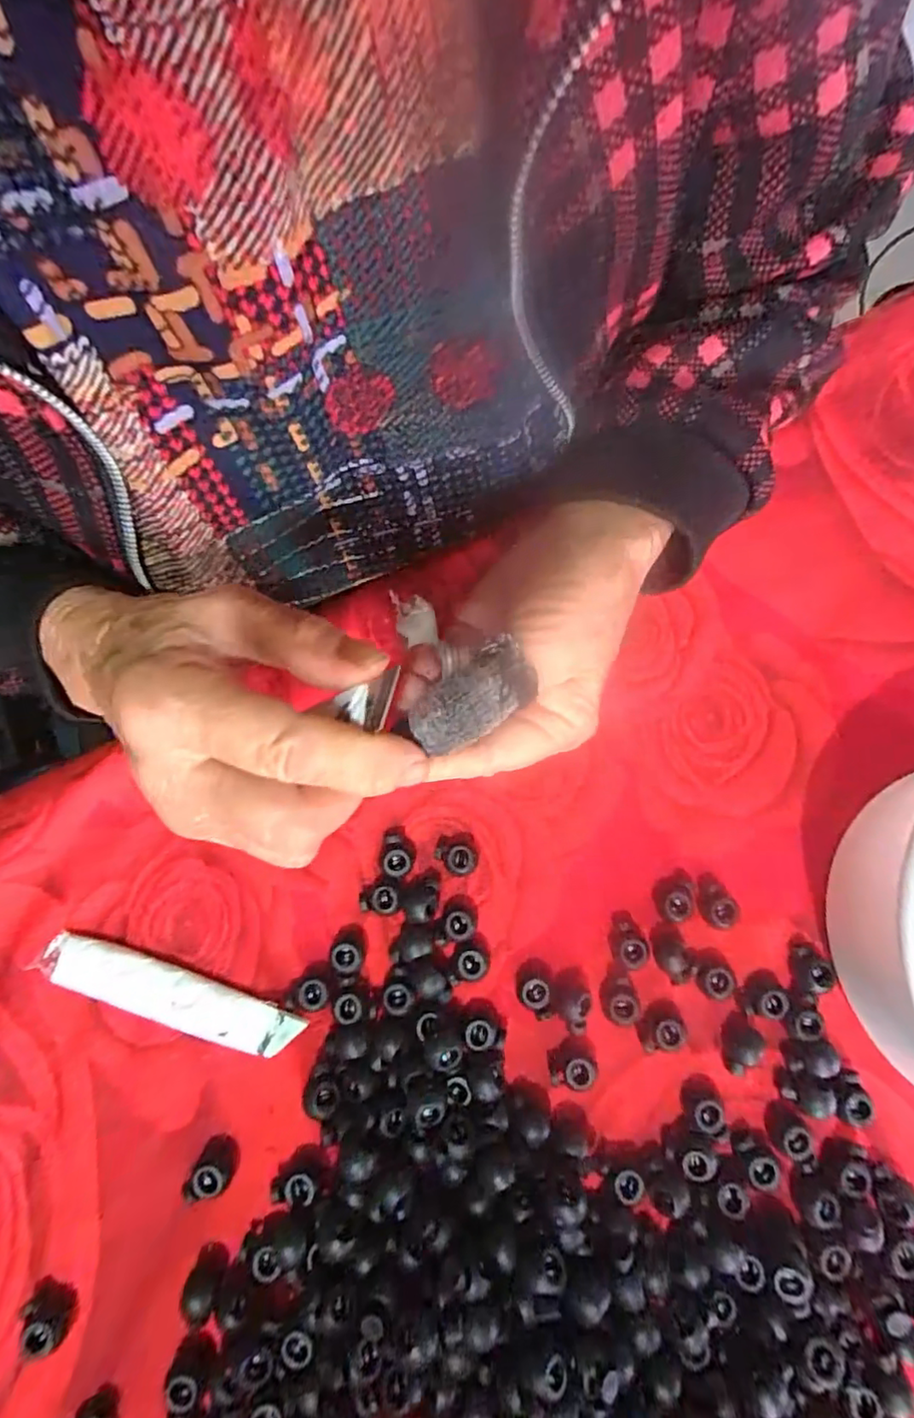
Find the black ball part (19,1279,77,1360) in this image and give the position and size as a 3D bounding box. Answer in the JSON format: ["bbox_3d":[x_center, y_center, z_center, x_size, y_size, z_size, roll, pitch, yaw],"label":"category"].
[{"bbox_3d":[-0.153,0.228,0.220,0.019,0.011,0.016,36,80,7],"label":"black ball part"}]

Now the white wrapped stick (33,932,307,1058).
[{"bbox_3d":[-0.120,0.118,0.245,0.109,0.007,0.020,16,78,3],"label":"white wrapped stick"}]

